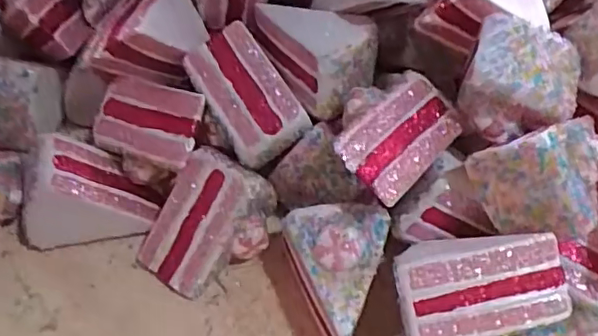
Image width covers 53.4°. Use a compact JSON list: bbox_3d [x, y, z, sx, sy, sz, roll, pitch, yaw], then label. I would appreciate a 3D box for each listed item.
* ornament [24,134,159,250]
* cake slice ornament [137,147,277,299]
[{"bbox_3d":[-0.138,0.014,0.388,0.079,0.063,0.047,-7,54,-8],"label":"ornament"},{"bbox_3d":[-0.059,0.035,0.381,0.053,0.065,0.082,39,61,23],"label":"cake slice ornament"}]

